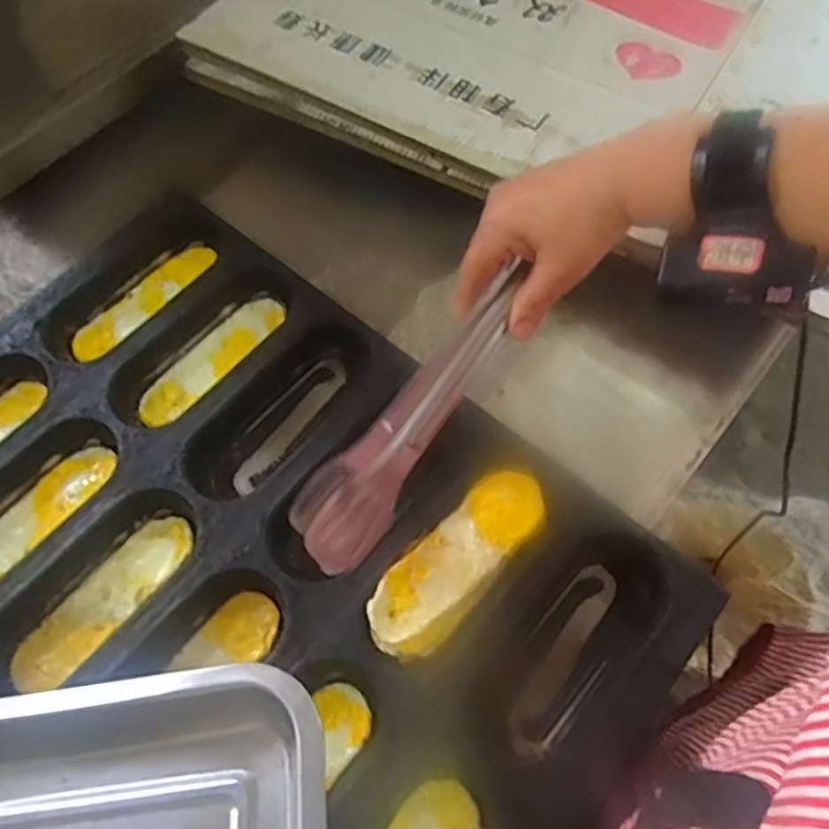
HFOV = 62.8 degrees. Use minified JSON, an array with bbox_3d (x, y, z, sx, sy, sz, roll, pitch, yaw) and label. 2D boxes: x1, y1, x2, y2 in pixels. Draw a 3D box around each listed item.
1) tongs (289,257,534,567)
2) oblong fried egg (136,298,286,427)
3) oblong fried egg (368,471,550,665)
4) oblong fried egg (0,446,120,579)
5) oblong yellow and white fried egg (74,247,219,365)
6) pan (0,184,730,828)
[{"bbox_3d":[-0.001,-0.004,0.444,0.056,0.036,0.226,36,88,17],"label":"tongs"},{"bbox_3d":[-0.180,-0.049,0.606,0.047,0.013,0.154,38,71,18],"label":"oblong fried egg"},{"bbox_3d":[0.033,0.109,0.503,0.058,0.026,0.158,41,72,19],"label":"oblong fried egg"},{"bbox_3d":[-0.309,0.084,0.548,0.044,0.013,0.154,39,71,18],"label":"oblong fried egg"},{"bbox_3d":[-0.251,-0.105,0.638,0.040,0.017,0.154,35,70,17],"label":"oblong yellow and white fried egg"},{"bbox_3d":[-0.135,0.104,0.522,0.600,0.050,0.413,37,70,17],"label":"pan"}]

